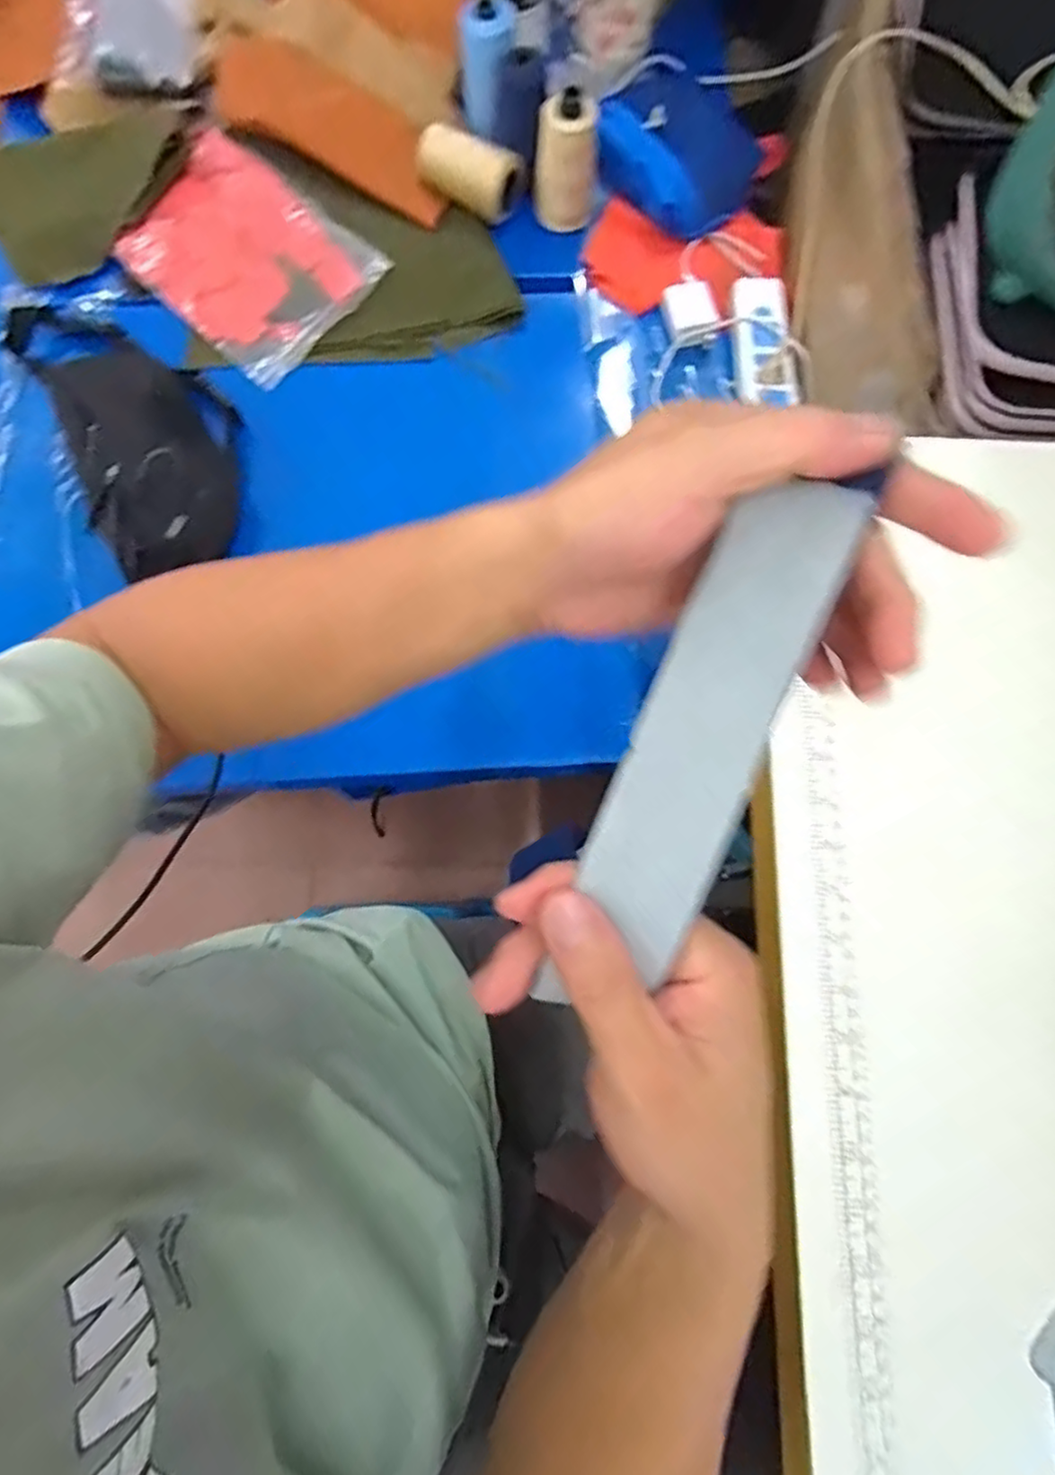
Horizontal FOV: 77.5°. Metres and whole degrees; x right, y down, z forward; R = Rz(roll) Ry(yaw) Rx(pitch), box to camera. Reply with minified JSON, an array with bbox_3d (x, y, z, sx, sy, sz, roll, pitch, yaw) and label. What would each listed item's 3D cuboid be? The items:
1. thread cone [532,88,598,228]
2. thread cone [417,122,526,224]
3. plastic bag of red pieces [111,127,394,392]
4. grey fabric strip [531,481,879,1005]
[{"bbox_3d":[0.042,-0.622,0.716,0.065,0.102,0.053,2,76,-1],"label":"thread cone"},{"bbox_3d":[-0.067,-0.640,0.741,0.124,0.053,0.054,36,78,7],"label":"thread cone"},{"bbox_3d":[-0.312,-0.536,0.725,0.257,0.025,0.203,40,79,8],"label":"plastic bag of red pieces"},{"bbox_3d":[0.054,0.003,0.211,0.038,0.013,0.177,24,94,4],"label":"grey fabric strip"}]

